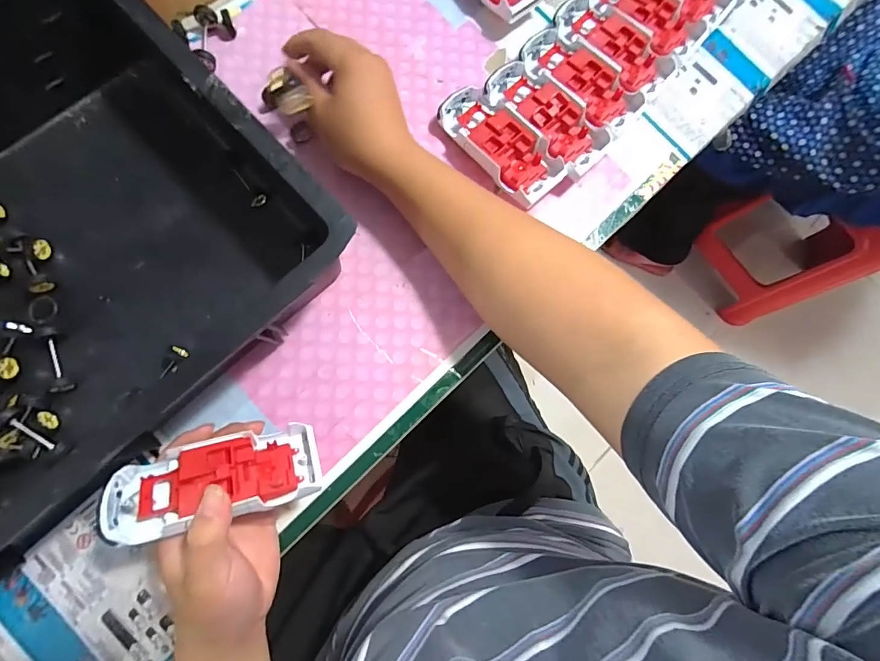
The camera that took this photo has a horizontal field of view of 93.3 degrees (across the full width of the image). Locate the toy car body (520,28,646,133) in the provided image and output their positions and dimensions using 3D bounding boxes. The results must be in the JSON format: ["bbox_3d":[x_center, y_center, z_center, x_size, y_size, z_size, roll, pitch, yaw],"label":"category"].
[{"bbox_3d":[0.136,-0.247,0.410,0.054,0.029,0.125,-42,84,-10],"label":"toy car body"}]

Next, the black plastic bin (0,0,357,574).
[{"bbox_3d":[-0.322,-0.026,0.308,0.306,0.098,0.456,44,81,2],"label":"black plastic bin"}]

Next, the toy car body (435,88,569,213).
[{"bbox_3d":[0.054,-0.175,0.395,0.053,0.031,0.131,-40,84,-10],"label":"toy car body"}]

